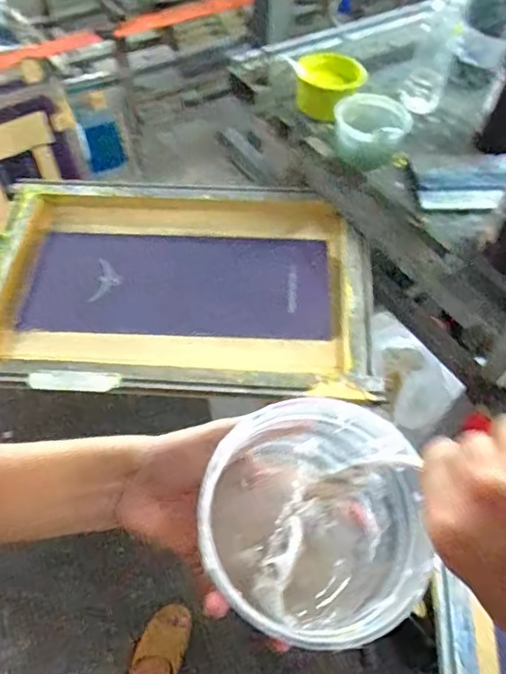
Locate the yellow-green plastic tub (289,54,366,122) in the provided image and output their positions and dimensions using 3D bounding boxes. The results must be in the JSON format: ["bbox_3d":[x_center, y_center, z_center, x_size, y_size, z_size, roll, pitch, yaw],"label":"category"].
[{"bbox_3d":[0.134,-0.449,0.944,0.119,0.079,0.127,2,54,-2],"label":"yellow-green plastic tub"}]

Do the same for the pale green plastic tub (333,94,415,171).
[{"bbox_3d":[0.192,-0.335,0.892,0.112,0.095,0.121,24,57,14],"label":"pale green plastic tub"}]

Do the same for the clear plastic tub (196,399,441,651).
[{"bbox_3d":[0.029,0.114,0.327,0.142,0.100,0.116,10,58,-15],"label":"clear plastic tub"}]

